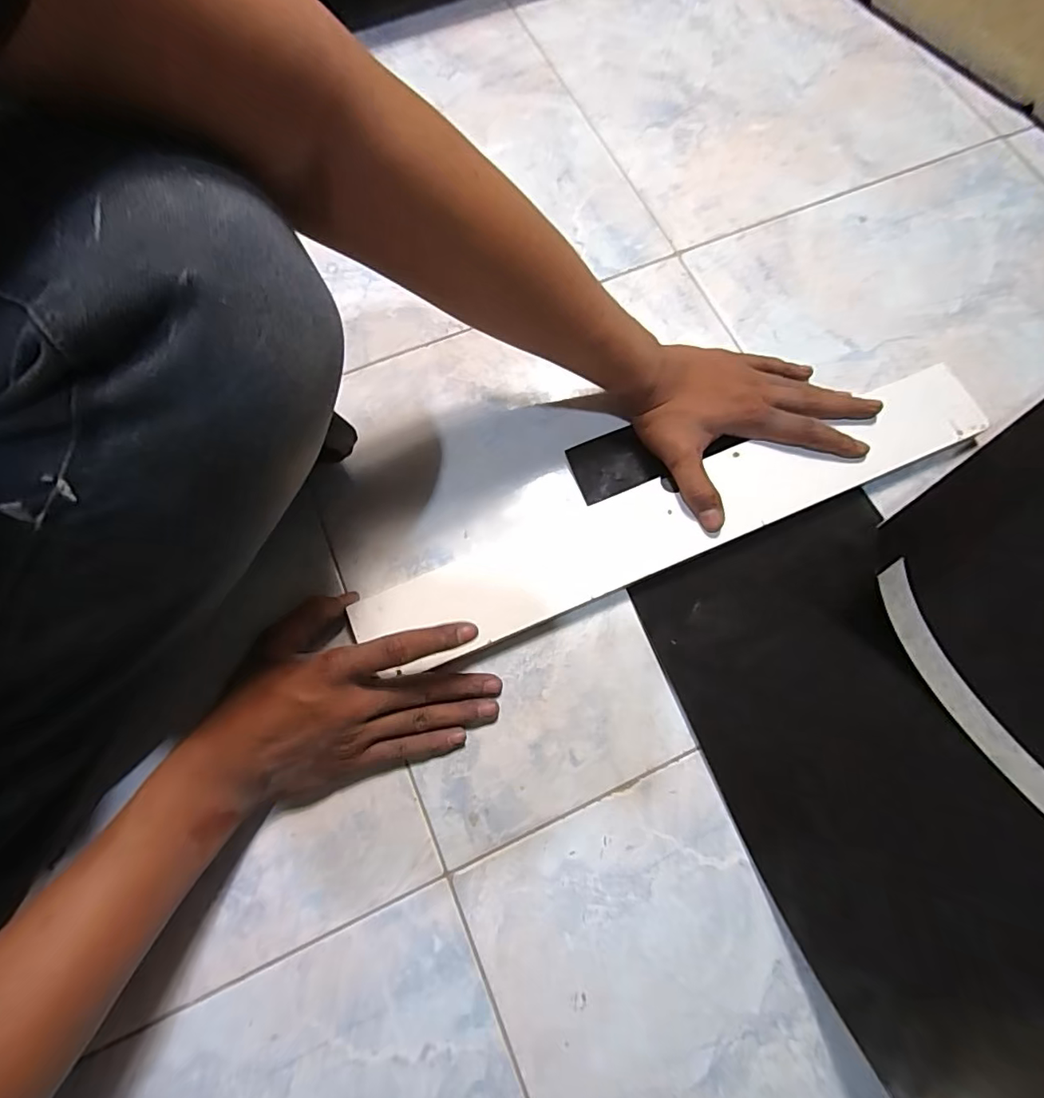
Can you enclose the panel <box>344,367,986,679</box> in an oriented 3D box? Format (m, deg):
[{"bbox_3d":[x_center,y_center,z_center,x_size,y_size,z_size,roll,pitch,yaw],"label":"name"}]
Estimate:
[{"bbox_3d":[0.128,-0.025,0.397,0.512,0.015,0.074,-20,74,-6],"label":"panel"}]

